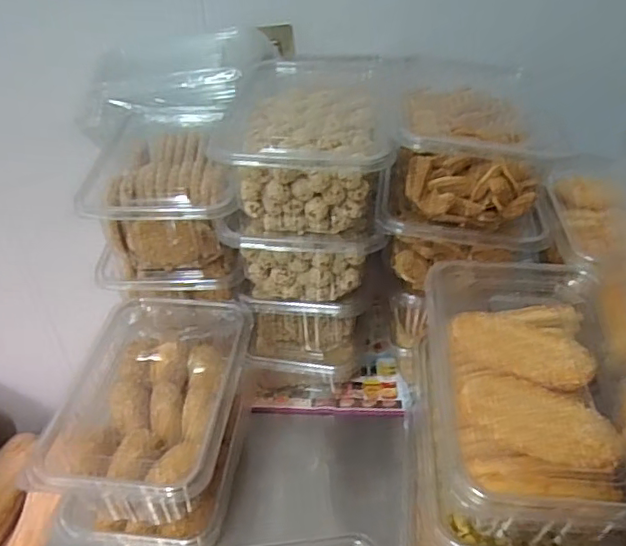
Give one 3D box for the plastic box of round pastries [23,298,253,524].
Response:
[{"bbox_3d":[-0.135,0.112,0.522,0.137,0.067,0.208,5,40,8],"label":"plastic box of round pastries"}]

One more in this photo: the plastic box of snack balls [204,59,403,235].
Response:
[{"bbox_3d":[0.001,-0.133,0.578,0.157,0.084,0.215,3,40,6],"label":"plastic box of snack balls"}]

